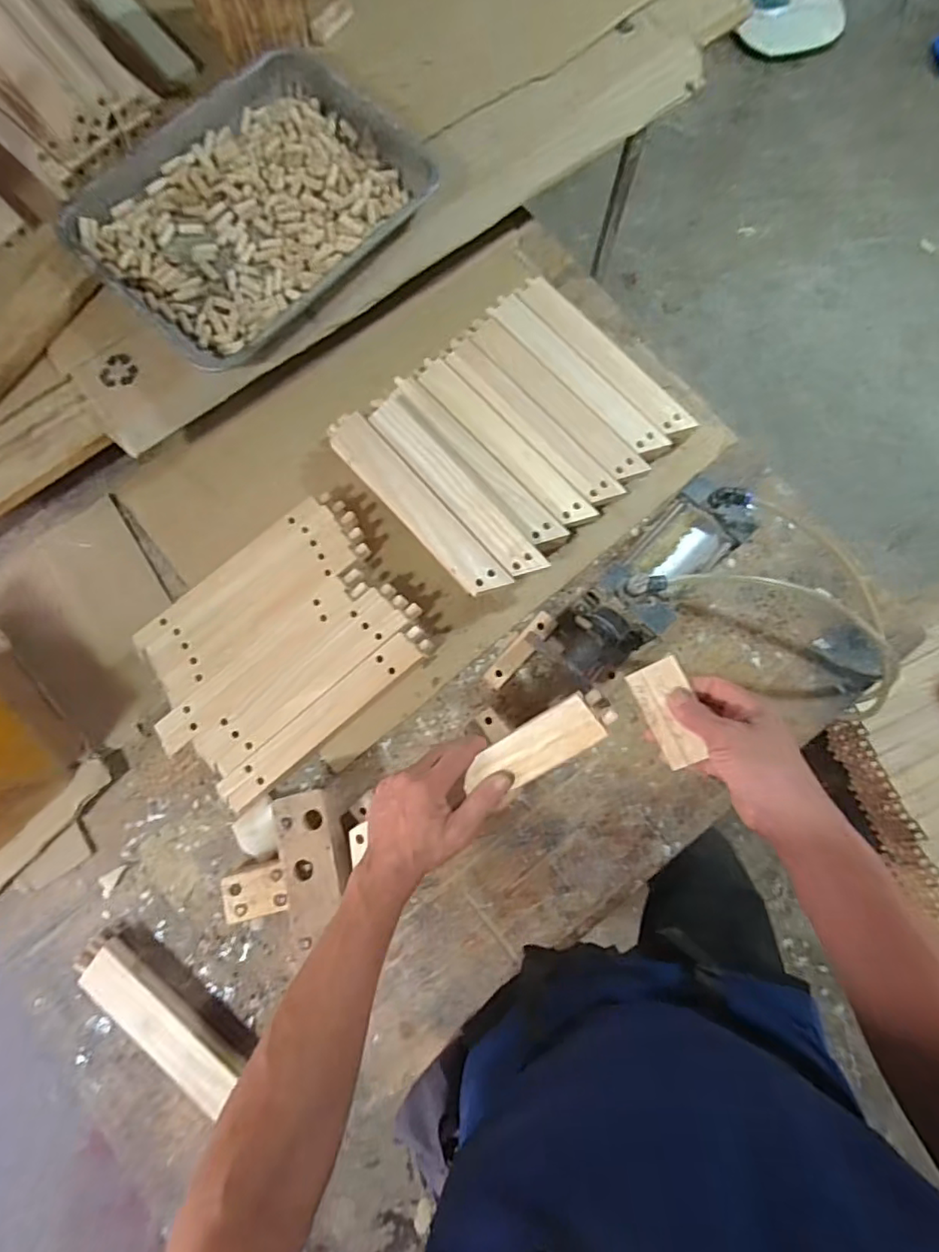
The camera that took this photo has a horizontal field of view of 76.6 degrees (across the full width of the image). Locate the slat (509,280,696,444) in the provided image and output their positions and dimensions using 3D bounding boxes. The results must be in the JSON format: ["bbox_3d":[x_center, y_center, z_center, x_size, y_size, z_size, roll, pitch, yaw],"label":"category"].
[{"bbox_3d":[0.178,-0.354,0.782,0.044,0.014,0.290,-42,83,-10],"label":"slat"}]

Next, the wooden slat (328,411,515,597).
[{"bbox_3d":[-0.067,-0.148,0.727,0.290,0.020,0.055,48,111,9],"label":"wooden slat"}]

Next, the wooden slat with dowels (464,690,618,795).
[{"bbox_3d":[0.059,0.106,0.523,0.145,0.015,0.044,-32,80,18],"label":"wooden slat with dowels"}]

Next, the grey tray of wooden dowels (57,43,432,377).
[{"bbox_3d":[-0.268,-0.514,0.737,0.304,0.045,0.388,43,82,7],"label":"grey tray of wooden dowels"}]

